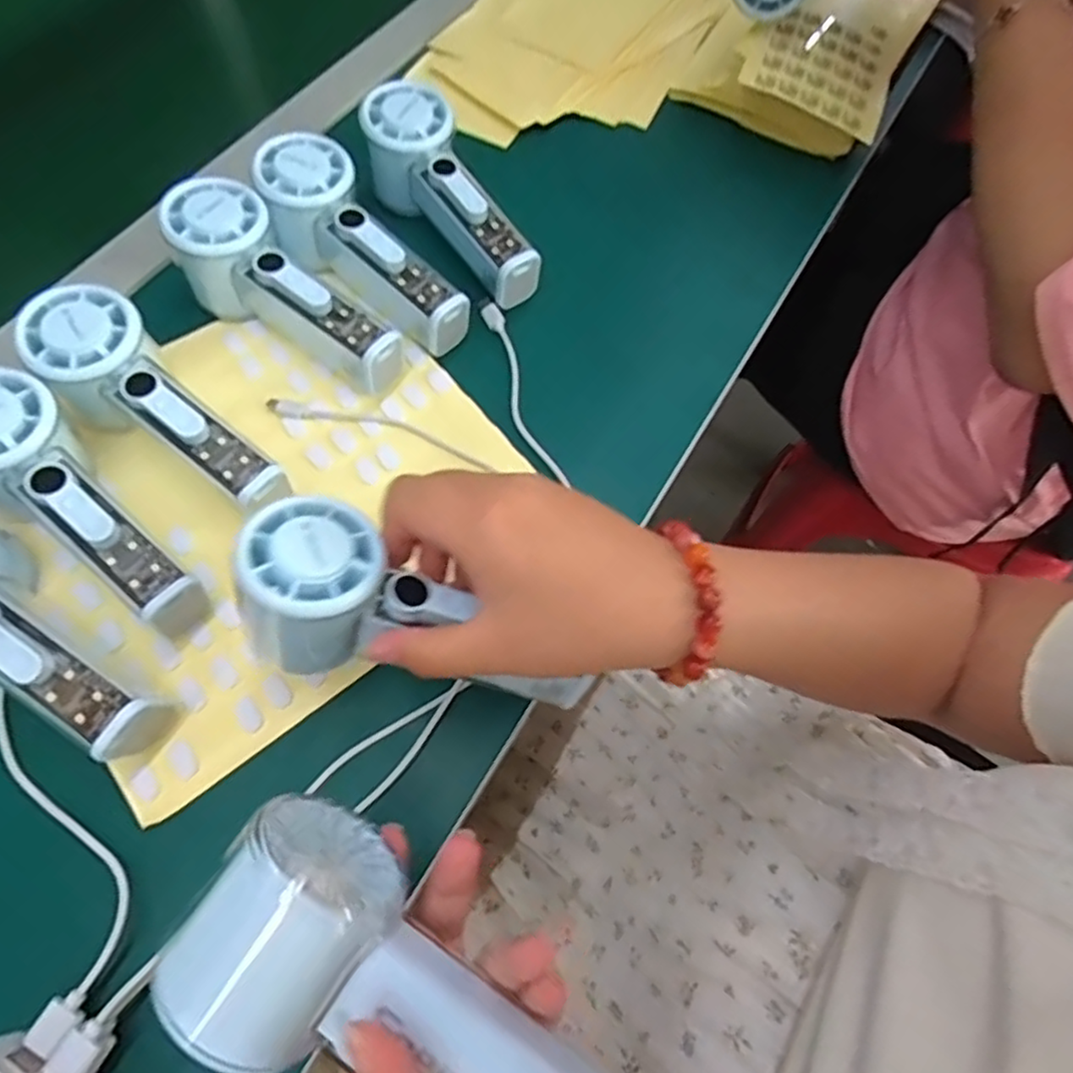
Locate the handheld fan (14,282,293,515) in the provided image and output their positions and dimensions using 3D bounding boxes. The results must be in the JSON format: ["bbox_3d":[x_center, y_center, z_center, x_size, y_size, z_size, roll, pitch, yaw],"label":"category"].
[{"bbox_3d":[-0.198,-0.065,0.364,0.157,0.050,0.052,40,69,0],"label":"handheld fan"}]

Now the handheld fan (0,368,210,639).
[{"bbox_3d":[-0.226,-0.013,0.337,0.160,0.052,0.056,44,70,2],"label":"handheld fan"}]

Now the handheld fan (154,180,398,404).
[{"bbox_3d":[-0.147,-0.138,0.393,0.152,0.061,0.056,42,70,15],"label":"handheld fan"}]

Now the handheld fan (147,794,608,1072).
[{"bbox_3d":[-0.037,0.148,0.209,0.147,0.051,0.057,39,69,-3],"label":"handheld fan"}]

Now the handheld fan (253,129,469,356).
[{"bbox_3d":[-0.106,-0.176,0.418,0.160,0.048,0.057,44,70,1],"label":"handheld fan"}]

